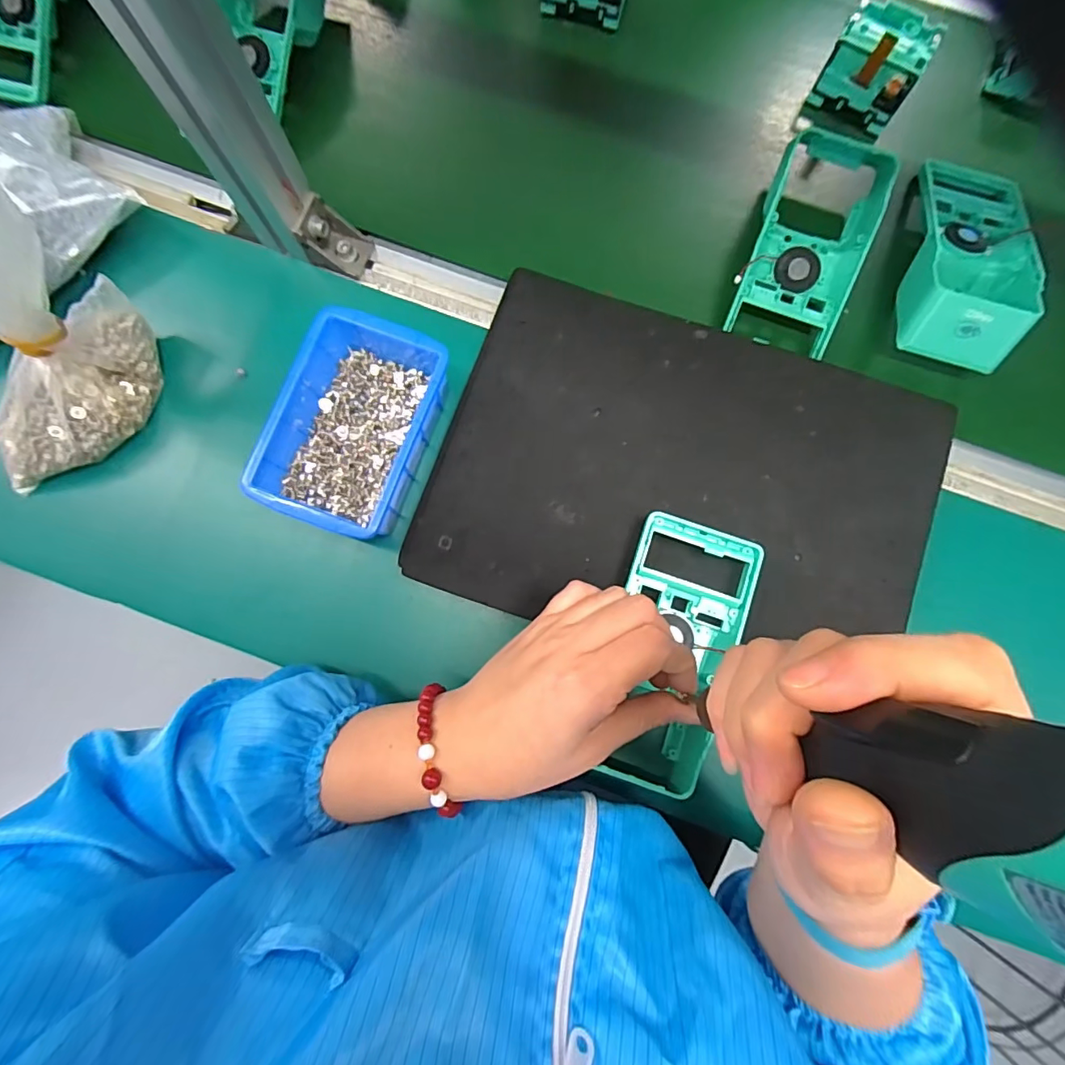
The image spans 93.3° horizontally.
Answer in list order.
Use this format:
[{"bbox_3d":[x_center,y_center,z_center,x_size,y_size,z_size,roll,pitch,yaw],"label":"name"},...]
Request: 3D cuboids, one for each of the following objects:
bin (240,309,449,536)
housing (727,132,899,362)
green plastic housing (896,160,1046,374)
[{"bbox_3d":[-0.127,-0.076,0.368,0.100,0.055,0.152,19,83,2],"label":"bin"},{"bbox_3d":[0.219,-0.230,0.402,0.087,0.045,0.177,22,84,4],"label":"housing"},{"bbox_3d":[0.347,-0.221,0.399,0.088,0.051,0.187,19,84,4],"label":"green plastic housing"}]

